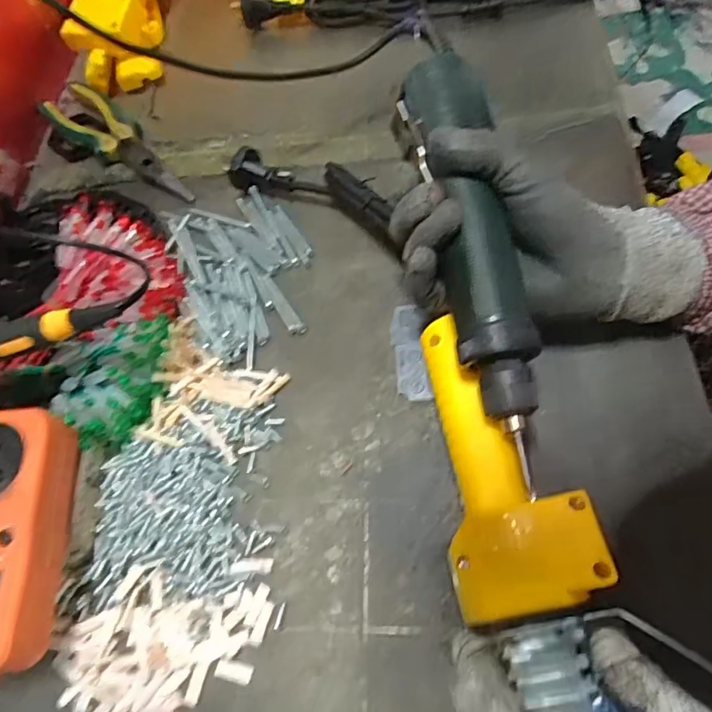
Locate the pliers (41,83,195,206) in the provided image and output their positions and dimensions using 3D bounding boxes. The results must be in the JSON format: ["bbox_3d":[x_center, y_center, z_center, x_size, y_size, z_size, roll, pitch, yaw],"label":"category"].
[{"bbox_3d":[-0.209,-0.192,0.466,0.195,0.020,0.051,38,75,22],"label":"pliers"}]

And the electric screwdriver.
[{"bbox_3d":[0.064,-0.057,0.289,0.044,0.041,0.238,-9,77,-2],"label":"electric screwdriver"}]

